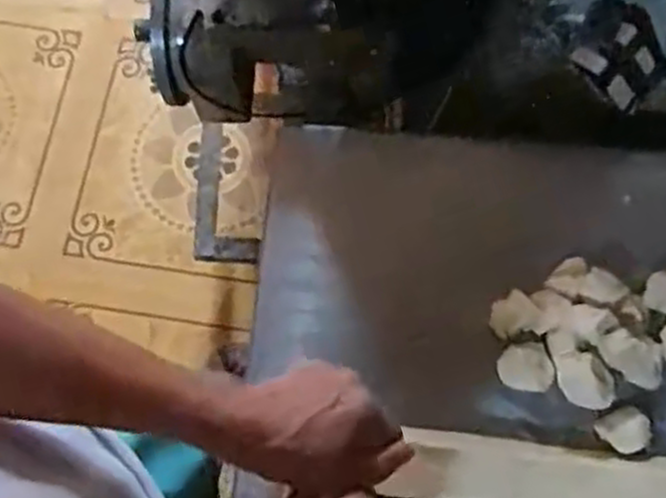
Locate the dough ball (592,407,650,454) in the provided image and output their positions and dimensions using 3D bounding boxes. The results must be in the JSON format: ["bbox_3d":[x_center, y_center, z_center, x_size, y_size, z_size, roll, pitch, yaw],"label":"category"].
[{"bbox_3d":[0.237,0.148,0.631,0.034,0.021,0.034,0,73,1],"label":"dough ball"}]

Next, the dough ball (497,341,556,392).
[{"bbox_3d":[0.162,0.100,0.654,0.044,0.018,0.040,0,73,1],"label":"dough ball"}]

